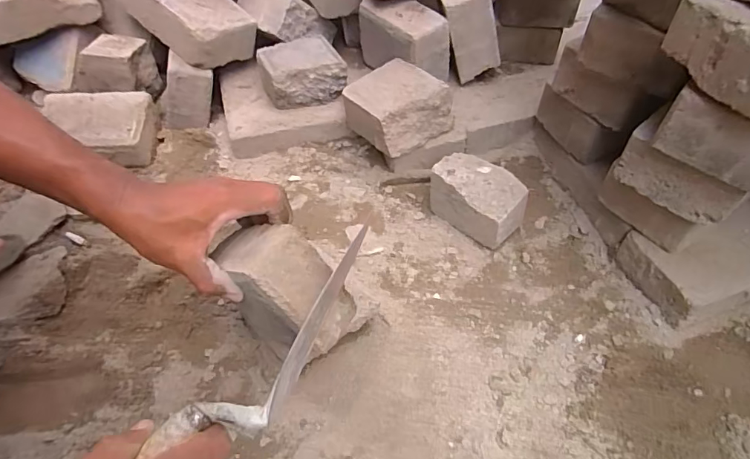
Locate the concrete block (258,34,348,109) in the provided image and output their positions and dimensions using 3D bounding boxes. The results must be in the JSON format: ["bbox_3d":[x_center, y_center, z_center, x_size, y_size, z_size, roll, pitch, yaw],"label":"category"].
[{"bbox_3d":[-0.108,-0.233,0.682,0.120,0.065,0.087,-10,52,-9],"label":"concrete block"}]

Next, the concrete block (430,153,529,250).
[{"bbox_3d":[0.129,-0.038,0.586,0.113,0.073,0.066,35,61,27],"label":"concrete block"}]

